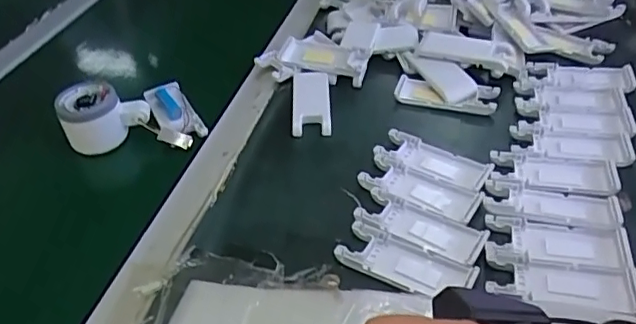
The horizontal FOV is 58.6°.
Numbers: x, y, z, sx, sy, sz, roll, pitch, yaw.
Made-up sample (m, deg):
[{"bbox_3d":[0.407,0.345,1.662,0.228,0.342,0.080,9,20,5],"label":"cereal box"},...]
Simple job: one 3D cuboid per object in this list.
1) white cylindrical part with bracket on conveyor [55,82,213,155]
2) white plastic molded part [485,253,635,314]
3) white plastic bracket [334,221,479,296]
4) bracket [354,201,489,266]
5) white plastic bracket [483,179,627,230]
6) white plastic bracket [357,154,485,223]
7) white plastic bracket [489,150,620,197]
[{"bbox_3d":[-0.189,-0.051,0.567,0.124,0.048,0.103,-24,44,-20],"label":"white cylindrical part with bracket on conveyor"},{"bbox_3d":[0.177,0.087,0.415,0.101,0.009,0.039,7,42,14],"label":"white plastic molded part"},{"bbox_3d":[0.068,0.077,0.439,0.103,0.011,0.042,17,46,24],"label":"white plastic bracket"},{"bbox_3d":[0.085,0.050,0.467,0.103,0.011,0.041,18,46,25],"label":"bracket"},{"bbox_3d":[0.193,0.033,0.468,0.106,0.009,0.042,6,42,13],"label":"white plastic bracket"},{"bbox_3d":[0.091,0.022,0.498,0.104,0.011,0.042,19,46,26],"label":"white plastic bracket"},{"bbox_3d":[0.208,0.008,0.499,0.105,0.008,0.045,6,42,13],"label":"white plastic bracket"}]

